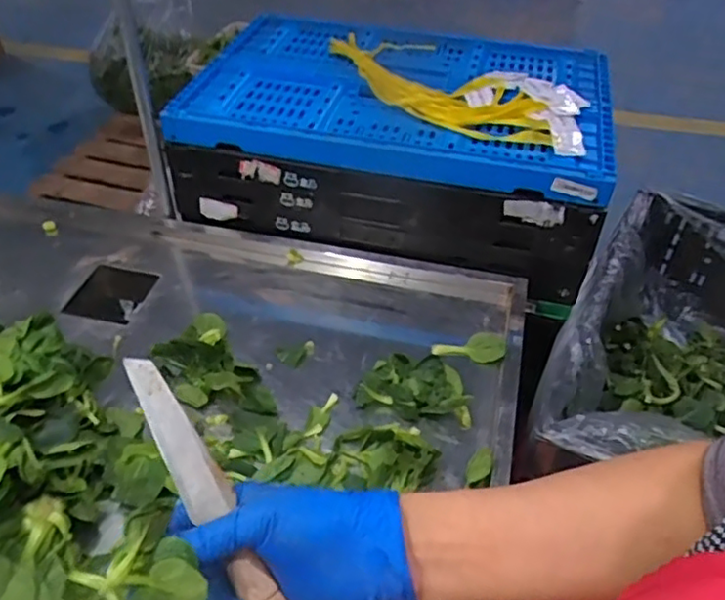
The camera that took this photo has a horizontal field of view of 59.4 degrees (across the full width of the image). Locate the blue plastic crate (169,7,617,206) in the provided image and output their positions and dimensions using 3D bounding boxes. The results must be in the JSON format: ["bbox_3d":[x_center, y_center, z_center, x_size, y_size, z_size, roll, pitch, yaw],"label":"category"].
[{"bbox_3d":[0.058,-0.310,0.930,0.585,0.051,0.368,11,45,9],"label":"blue plastic crate"}]

